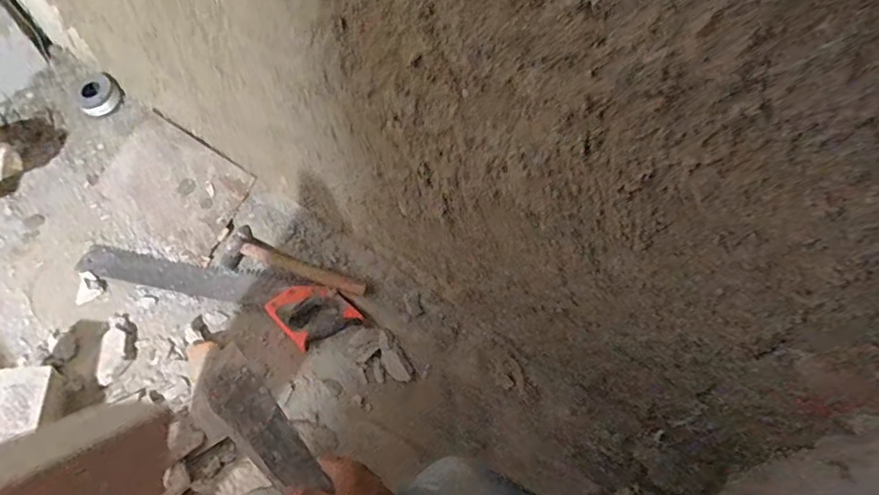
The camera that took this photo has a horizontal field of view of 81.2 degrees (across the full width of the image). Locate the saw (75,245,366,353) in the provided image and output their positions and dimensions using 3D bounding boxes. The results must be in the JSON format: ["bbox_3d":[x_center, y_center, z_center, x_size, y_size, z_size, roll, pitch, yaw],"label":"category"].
[{"bbox_3d":[-0.413,0.067,0.960,0.564,0.036,0.125,18,60,10],"label":"saw"}]

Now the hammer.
[{"bbox_3d":[-0.267,0.033,0.956,0.289,0.031,0.073,18,60,10],"label":"hammer"}]

